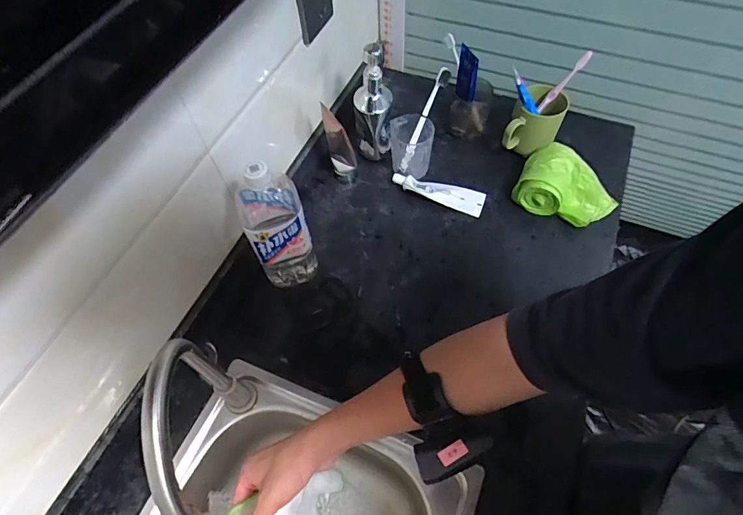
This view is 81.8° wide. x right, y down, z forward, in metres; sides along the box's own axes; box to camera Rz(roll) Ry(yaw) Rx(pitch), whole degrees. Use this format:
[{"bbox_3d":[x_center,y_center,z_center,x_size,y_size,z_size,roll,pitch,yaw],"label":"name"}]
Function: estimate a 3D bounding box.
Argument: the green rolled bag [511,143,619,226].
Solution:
[{"bbox_3d":[0.324,-0.116,0.701,0.157,0.058,0.102,25,65,16],"label":"green rolled bag"}]

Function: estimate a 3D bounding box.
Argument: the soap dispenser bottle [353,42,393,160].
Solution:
[{"bbox_3d":[0.003,-0.254,0.723,0.064,0.203,0.060,-6,60,-1],"label":"soap dispenser bottle"}]

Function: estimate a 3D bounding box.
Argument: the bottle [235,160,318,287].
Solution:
[{"bbox_3d":[-0.131,-0.043,0.593,0.082,0.227,0.087,-24,62,-10],"label":"bottle"}]

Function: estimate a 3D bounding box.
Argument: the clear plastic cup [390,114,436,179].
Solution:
[{"bbox_3d":[0.070,-0.195,0.751,0.073,0.084,0.085,-2,60,2],"label":"clear plastic cup"}]

